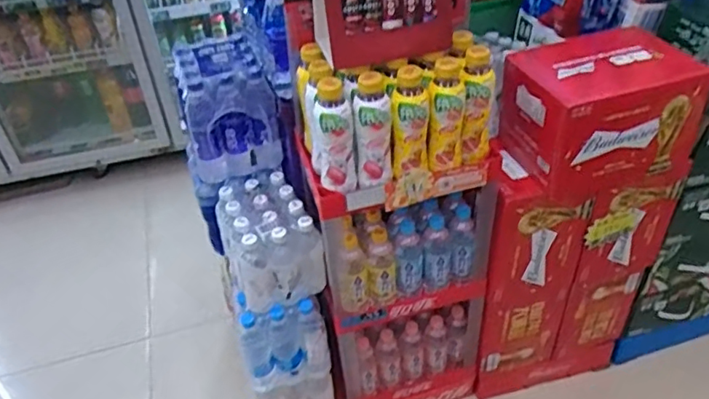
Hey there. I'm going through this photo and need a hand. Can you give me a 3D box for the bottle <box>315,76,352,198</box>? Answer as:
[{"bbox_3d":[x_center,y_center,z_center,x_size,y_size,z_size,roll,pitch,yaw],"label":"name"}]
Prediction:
[{"bbox_3d":[-0.034,-0.103,0.983,0.061,0.210,0.059,-11,35,-7],"label":"bottle"}]

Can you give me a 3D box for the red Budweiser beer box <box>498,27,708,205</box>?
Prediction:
[{"bbox_3d":[0.497,-0.167,1.173,0.320,0.246,0.219,-12,35,-9],"label":"red Budweiser beer box"}]

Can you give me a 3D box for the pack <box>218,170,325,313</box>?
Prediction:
[{"bbox_3d":[-0.192,0.081,1.265,0.180,0.177,0.254,-16,36,-15],"label":"pack"}]

